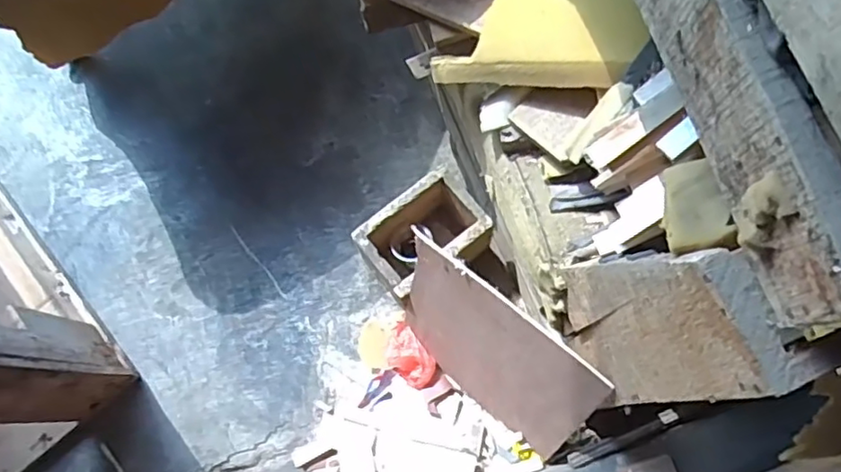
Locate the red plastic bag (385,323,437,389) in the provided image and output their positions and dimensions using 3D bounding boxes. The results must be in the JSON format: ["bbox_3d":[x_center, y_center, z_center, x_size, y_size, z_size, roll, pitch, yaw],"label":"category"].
[{"bbox_3d":[-0.018,0.207,1.060,0.105,0.050,0.068,43,82,10],"label":"red plastic bag"}]

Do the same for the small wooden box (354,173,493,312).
[{"bbox_3d":[0.004,0.008,1.100,0.200,0.176,0.145,-41,80,-7],"label":"small wooden box"}]

